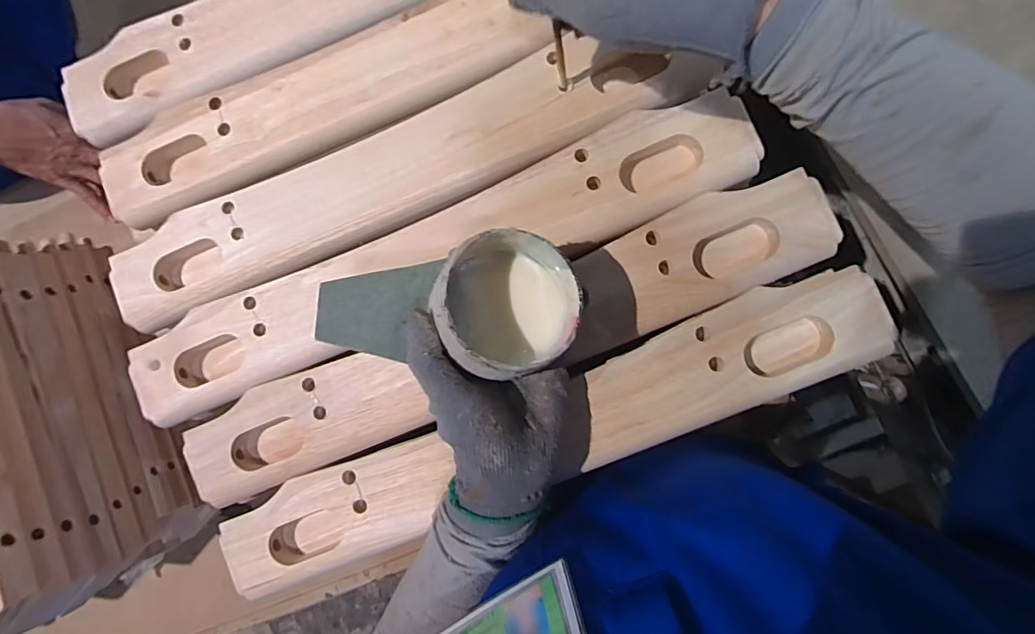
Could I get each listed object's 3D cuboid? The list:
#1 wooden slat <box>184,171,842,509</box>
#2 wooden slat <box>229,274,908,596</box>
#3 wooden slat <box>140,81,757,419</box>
[{"bbox_3d":[-0.019,0.021,0.354,0.484,0.024,0.069,-23,85,6],"label":"wooden slat"},{"bbox_3d":[0.014,0.087,0.347,0.481,0.027,0.071,-22,85,6],"label":"wooden slat"},{"bbox_3d":[-0.064,-0.038,0.363,0.483,0.027,0.071,-23,85,6],"label":"wooden slat"}]

